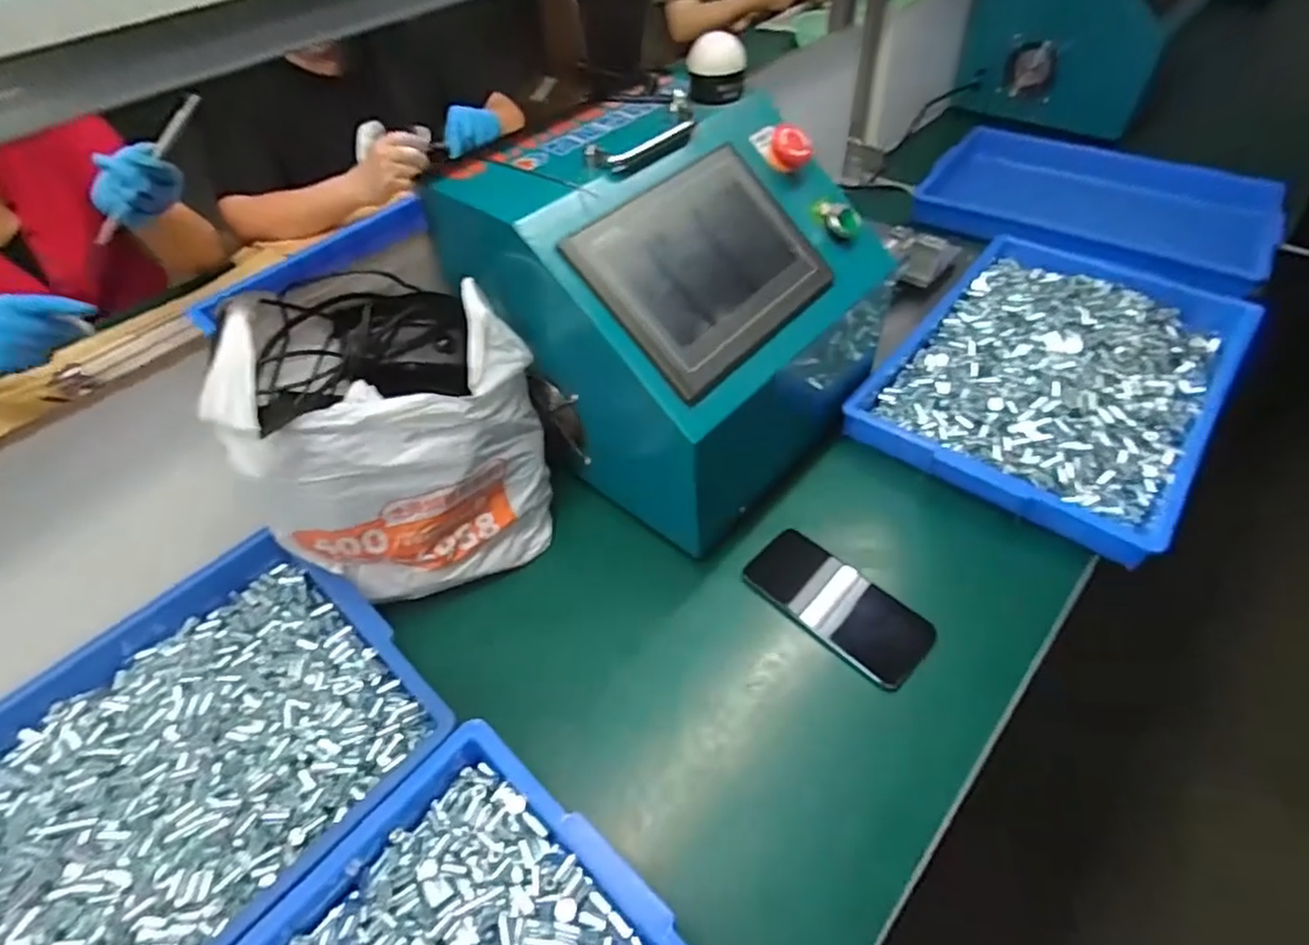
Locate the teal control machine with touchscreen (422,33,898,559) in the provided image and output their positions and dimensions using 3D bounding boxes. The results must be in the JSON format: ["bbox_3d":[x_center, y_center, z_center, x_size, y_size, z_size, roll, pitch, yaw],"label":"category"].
[{"bbox_3d":[0.016,-0.151,0.600,0.284,0.289,0.284,36,60,29],"label":"teal control machine with touchscreen"}]

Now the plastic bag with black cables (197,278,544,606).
[{"bbox_3d":[-0.215,-0.040,0.544,0.221,0.203,0.206,-13,50,-7],"label":"plastic bag with black cables"}]

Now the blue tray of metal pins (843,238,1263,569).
[{"bbox_3d":[0.440,-0.125,0.687,0.299,0.063,0.421,31,58,27],"label":"blue tray of metal pins"}]

